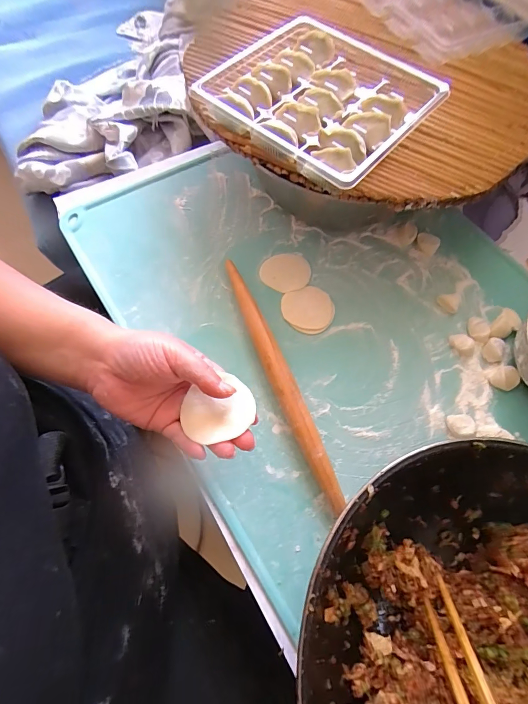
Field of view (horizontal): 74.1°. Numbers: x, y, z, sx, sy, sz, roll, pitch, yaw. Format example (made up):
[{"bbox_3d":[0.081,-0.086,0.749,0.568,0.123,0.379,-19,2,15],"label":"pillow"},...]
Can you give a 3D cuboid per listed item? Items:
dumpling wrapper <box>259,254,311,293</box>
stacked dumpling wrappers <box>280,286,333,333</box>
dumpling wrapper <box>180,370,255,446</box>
[{"bbox_3d":[0.029,-0.106,0.458,0.062,0.005,0.058,1,66,-2],"label":"dumpling wrapper"},{"bbox_3d":[0.055,-0.051,0.429,0.064,0.004,0.060,1,66,-2],"label":"stacked dumpling wrappers"},{"bbox_3d":[-0.036,0.045,0.274,0.056,0.012,0.047,-19,68,-11],"label":"dumpling wrapper"}]

